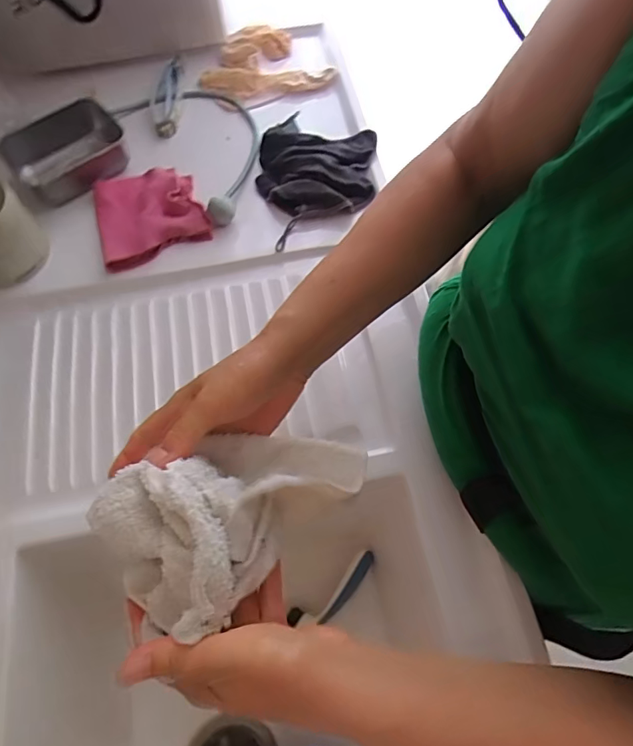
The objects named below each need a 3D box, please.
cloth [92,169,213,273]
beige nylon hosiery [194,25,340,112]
[{"bbox_3d":[-0.200,-0.189,0.557,0.123,0.033,0.120,-23,68,-10],"label":"cloth"},{"bbox_3d":[-0.085,-0.435,0.661,0.156,0.023,0.155,0,66,0],"label":"beige nylon hosiery"}]

